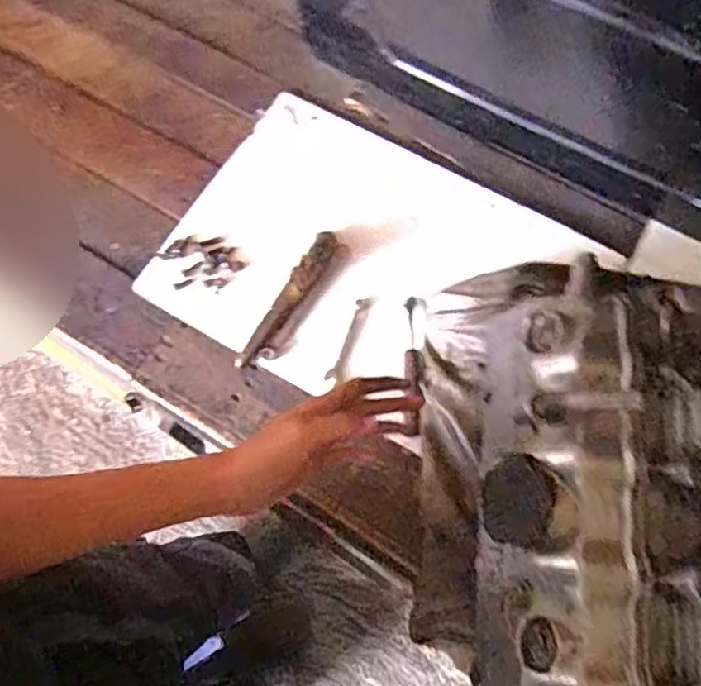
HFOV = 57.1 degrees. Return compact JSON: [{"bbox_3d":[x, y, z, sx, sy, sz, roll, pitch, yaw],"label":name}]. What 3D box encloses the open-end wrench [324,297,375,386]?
[{"bbox_3d":[0.003,-0.005,0.805,0.026,0.005,0.116,22,77,1],"label":"open-end wrench"}]

